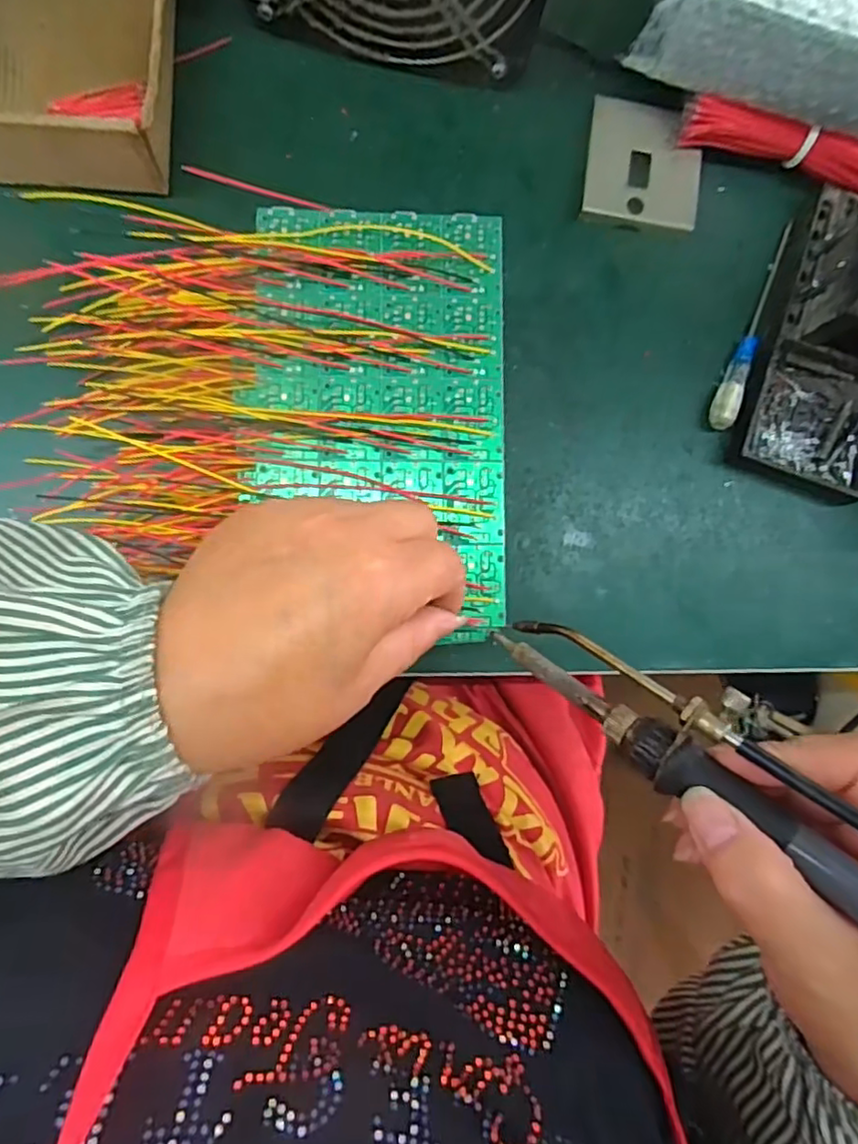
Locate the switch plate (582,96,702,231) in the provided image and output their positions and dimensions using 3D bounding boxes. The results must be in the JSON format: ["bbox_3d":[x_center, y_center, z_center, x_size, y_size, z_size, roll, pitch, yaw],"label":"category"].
[{"bbox_3d":[0.116,-0.219,0.342,0.062,0.010,0.061,7,90,-5],"label":"switch plate"}]

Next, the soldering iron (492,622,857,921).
[{"bbox_3d":[0.100,0.069,0.187,0.202,0.020,0.027,35,87,33],"label":"soldering iron"}]

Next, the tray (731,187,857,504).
[{"bbox_3d":[0.223,-0.126,0.323,0.082,0.069,0.155,19,86,-4],"label":"tray"}]

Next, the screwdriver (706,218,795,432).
[{"bbox_3d":[0.179,-0.137,0.346,0.013,0.011,0.125,22,88,-4],"label":"screwdriver"}]

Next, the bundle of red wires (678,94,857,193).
[{"bbox_3d":[0.200,-0.224,0.340,0.132,0.025,0.020,14,89,-5],"label":"bundle of red wires"}]

